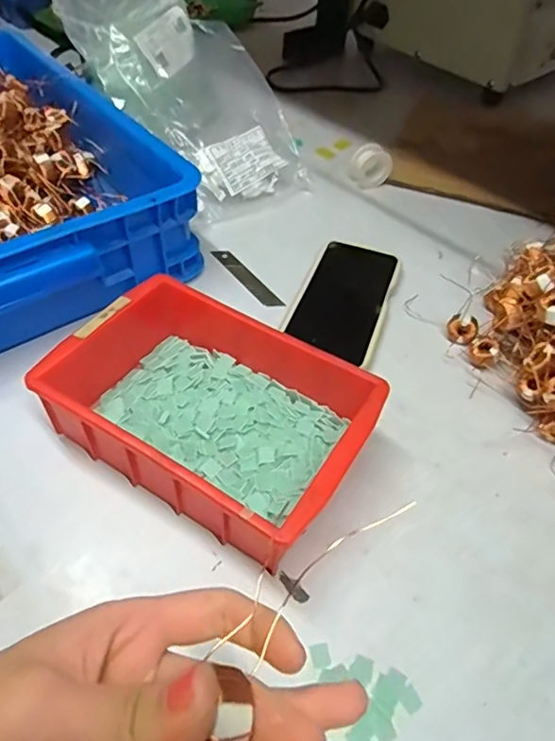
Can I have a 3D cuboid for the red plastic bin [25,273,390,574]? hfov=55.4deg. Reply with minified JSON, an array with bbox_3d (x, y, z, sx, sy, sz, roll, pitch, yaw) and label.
[{"bbox_3d":[-0.043,0.025,0.359,0.197,0.061,0.129,29,53,17],"label":"red plastic bin"}]

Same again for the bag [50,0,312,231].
[{"bbox_3d":[-0.104,-0.338,0.573,0.181,0.088,0.367,-39,98,-31],"label":"bag"}]

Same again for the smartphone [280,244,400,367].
[{"bbox_3d":[0.063,-0.068,0.485,0.078,0.009,0.147,21,51,11],"label":"smartphone"}]

